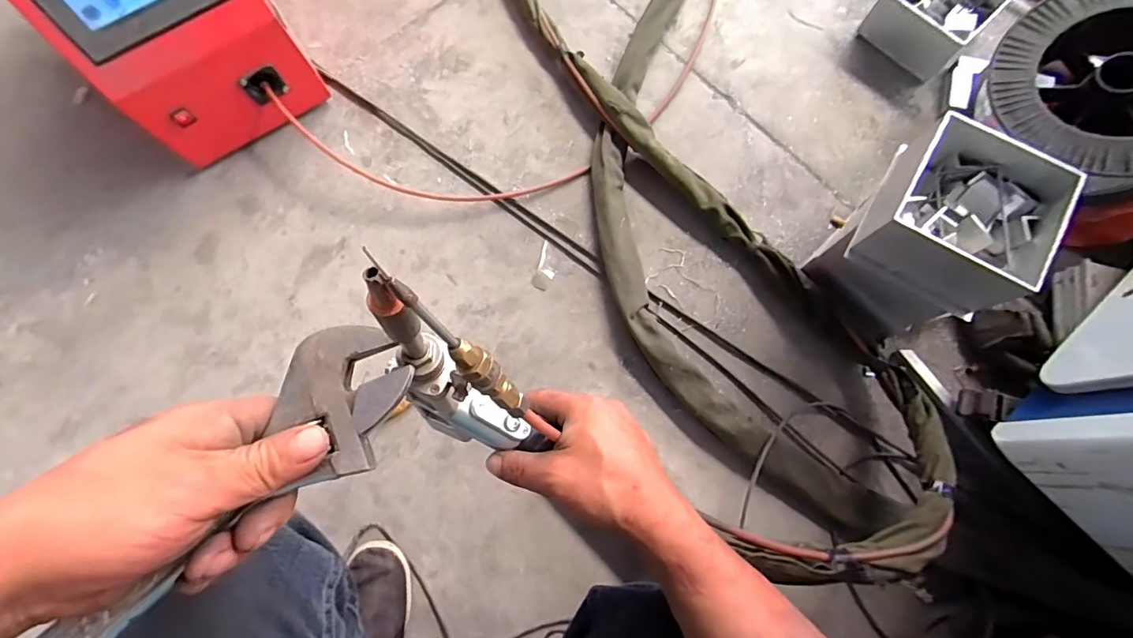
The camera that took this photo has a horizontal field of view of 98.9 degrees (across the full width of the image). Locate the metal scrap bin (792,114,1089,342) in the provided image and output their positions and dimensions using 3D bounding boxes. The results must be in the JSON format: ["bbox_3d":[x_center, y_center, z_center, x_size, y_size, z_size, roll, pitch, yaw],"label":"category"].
[{"bbox_3d":[0.453,-0.110,0.613,0.160,0.212,0.199,33,79,10],"label":"metal scrap bin"}]

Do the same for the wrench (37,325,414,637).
[{"bbox_3d":[-0.192,0.117,0.241,0.066,0.018,0.283,42,80,11],"label":"wrench"}]

